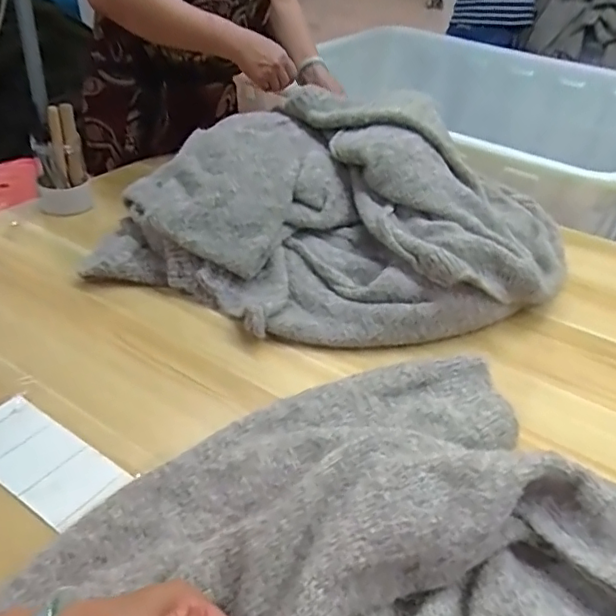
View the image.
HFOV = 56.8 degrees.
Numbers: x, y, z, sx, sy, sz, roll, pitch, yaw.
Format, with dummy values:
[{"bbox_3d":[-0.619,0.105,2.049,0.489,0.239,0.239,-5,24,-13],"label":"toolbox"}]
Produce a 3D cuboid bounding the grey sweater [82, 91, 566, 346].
[{"bbox_3d":[0.051,-0.144,0.807,0.628,0.175,0.391,4,36,0],"label":"grey sweater"}]

